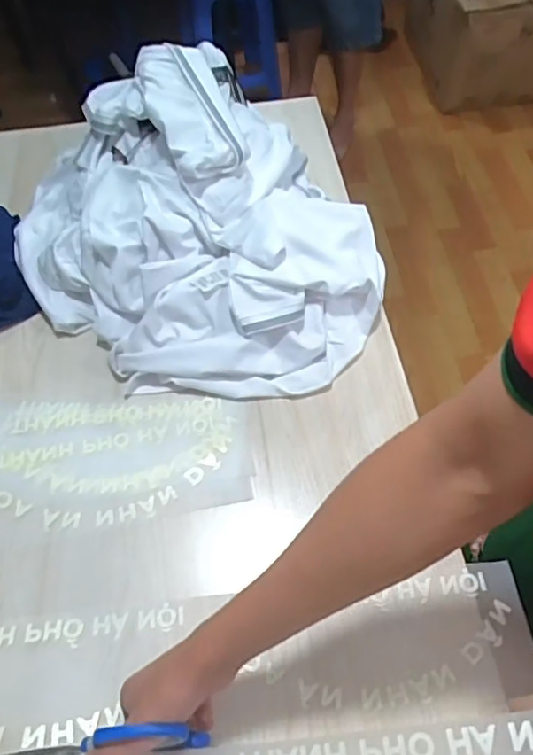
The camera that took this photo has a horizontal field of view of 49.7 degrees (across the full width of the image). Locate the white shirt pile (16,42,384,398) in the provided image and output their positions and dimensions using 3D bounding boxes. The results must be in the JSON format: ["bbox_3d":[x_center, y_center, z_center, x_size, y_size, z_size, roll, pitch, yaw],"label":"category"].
[{"bbox_3d":[-0.078,-0.175,0.673,0.356,0.157,0.405,-36,63,-19],"label":"white shirt pile"}]

